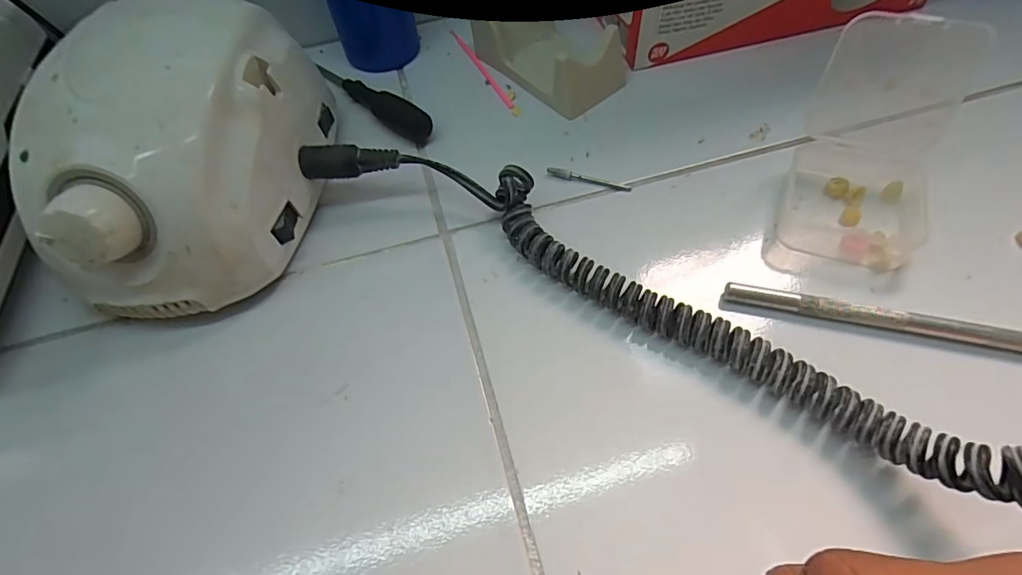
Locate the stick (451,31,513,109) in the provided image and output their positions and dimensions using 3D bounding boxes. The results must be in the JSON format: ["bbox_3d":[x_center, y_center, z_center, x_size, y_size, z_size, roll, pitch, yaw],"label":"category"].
[{"bbox_3d":[-0.019,-0.140,0.317,0.005,0.004,0.089,-24,58,-11],"label":"stick"}]

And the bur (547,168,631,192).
[{"bbox_3d":[0.040,-0.056,0.260,0.043,0.006,0.004,13,59,12],"label":"bur"}]

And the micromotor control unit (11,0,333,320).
[{"bbox_3d":[-0.143,-0.062,0.224,0.087,0.071,0.132,-3,57,2],"label":"micromotor control unit"}]

